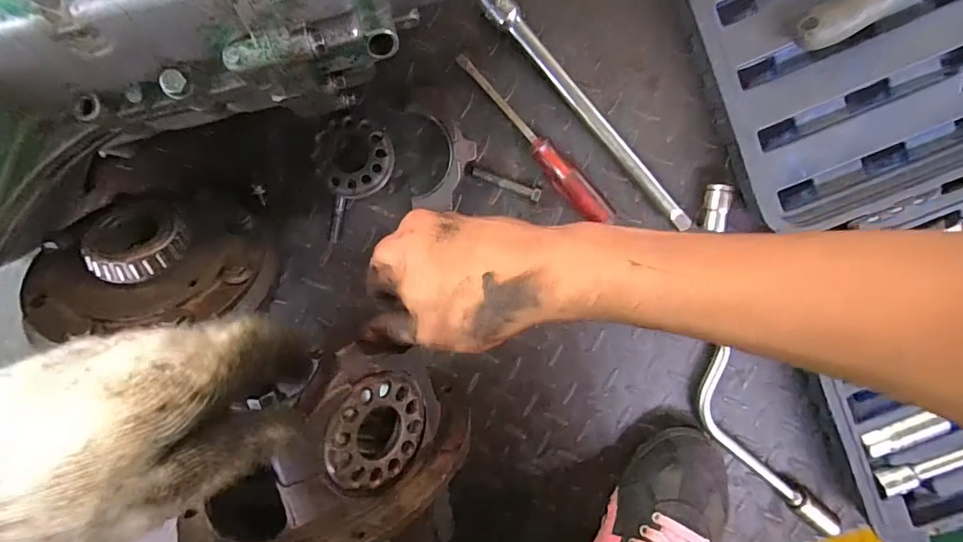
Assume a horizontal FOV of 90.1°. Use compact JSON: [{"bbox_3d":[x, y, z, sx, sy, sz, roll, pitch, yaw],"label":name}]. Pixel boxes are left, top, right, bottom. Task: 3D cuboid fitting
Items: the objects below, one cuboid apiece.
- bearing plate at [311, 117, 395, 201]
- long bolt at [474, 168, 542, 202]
[{"bbox_3d":[-0.106,-0.095,0.403,0.064,0.022,0.065,0,98,0],"label":"bearing plate"},{"bbox_3d":[0.021,-0.073,0.405,0.059,0.015,0.010,19,97,-2],"label":"long bolt"}]

